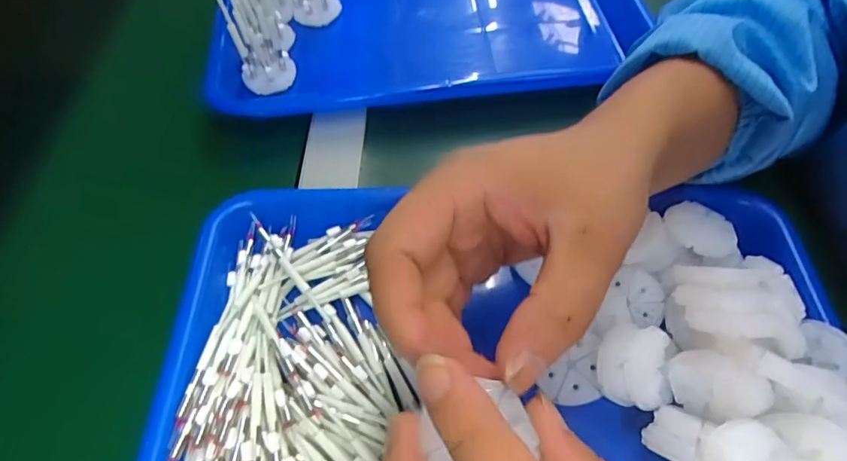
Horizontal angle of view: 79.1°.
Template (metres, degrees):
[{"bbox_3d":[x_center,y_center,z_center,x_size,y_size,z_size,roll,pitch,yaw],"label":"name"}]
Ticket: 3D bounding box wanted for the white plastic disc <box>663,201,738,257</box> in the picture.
[{"bbox_3d":[0.152,-0.001,0.283,0.037,0.008,0.032,24,60,15],"label":"white plastic disc"}]

